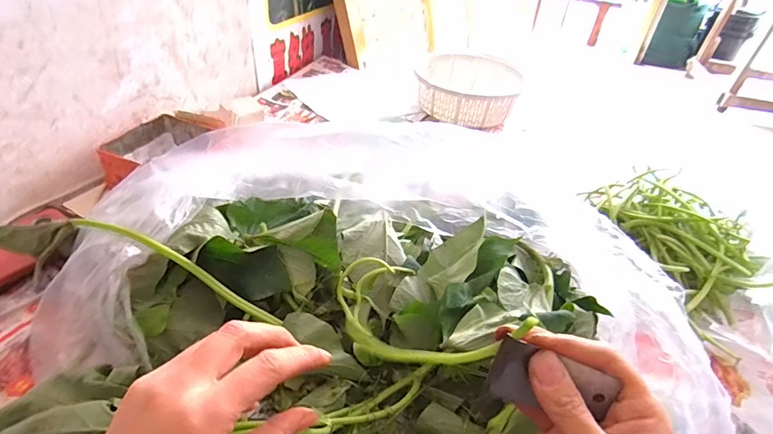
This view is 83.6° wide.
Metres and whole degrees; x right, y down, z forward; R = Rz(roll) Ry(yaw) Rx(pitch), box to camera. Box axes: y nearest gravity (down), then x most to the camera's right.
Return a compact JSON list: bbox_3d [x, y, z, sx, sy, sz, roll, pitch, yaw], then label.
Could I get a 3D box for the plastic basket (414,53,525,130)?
[{"bbox_3d":[0.145,-0.231,0.772,0.167,0.065,0.164,12,40,8],"label":"plastic basket"}]

